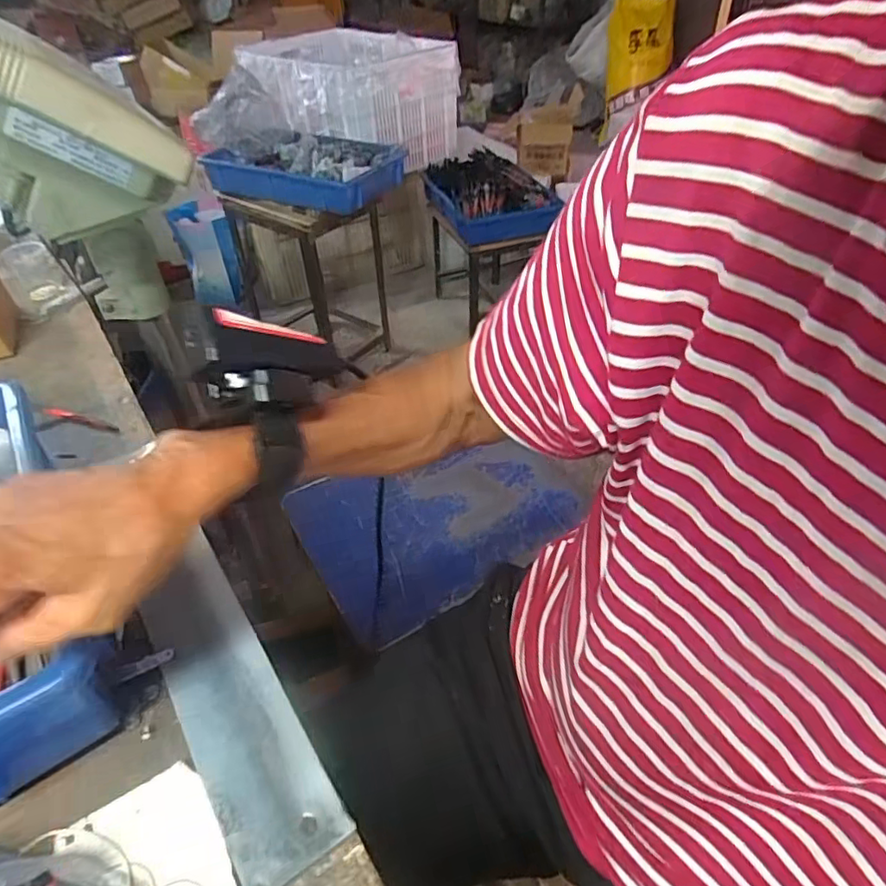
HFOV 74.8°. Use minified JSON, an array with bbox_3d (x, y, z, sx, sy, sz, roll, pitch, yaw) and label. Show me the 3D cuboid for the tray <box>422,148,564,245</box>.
[{"bbox_3d":[0.116,-0.688,1.594,0.306,0.130,0.331,-12,43,-9],"label":"tray"}]

